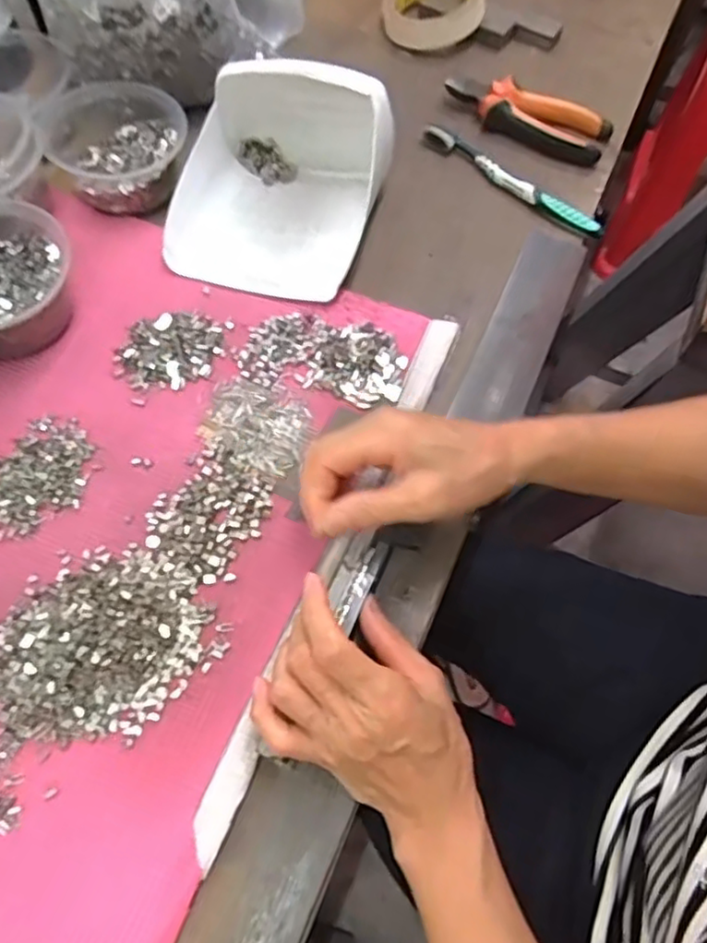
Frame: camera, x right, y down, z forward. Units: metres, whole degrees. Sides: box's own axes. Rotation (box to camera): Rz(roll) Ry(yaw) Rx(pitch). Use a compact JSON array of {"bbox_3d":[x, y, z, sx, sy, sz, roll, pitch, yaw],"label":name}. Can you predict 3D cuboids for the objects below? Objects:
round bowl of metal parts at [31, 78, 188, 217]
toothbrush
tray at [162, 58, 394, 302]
[{"bbox_3d":[-0.194,-0.269,0.536,0.111,0.051,0.105,0,65,1],"label":"round bowl of metal parts"},{"bbox_3d":[0.134,-0.252,0.559,0.182,0.015,0.018,40,72,17],"label":"toothbrush"},{"bbox_3d":[-0.059,-0.235,0.507,0.159,0.077,0.178,15,66,8],"label":"tray"}]

